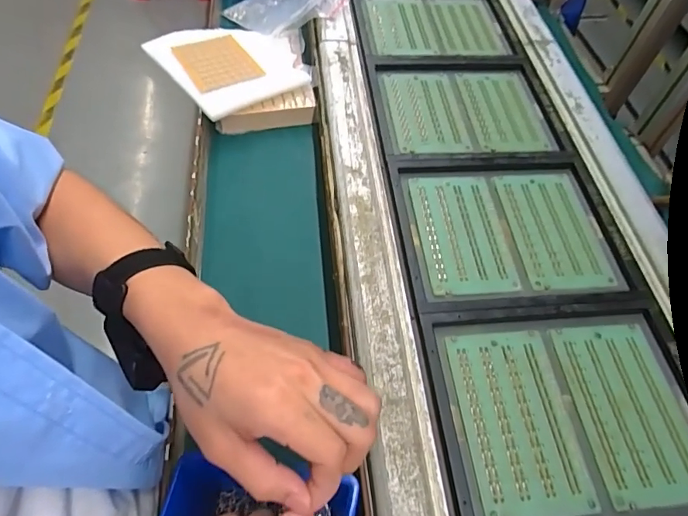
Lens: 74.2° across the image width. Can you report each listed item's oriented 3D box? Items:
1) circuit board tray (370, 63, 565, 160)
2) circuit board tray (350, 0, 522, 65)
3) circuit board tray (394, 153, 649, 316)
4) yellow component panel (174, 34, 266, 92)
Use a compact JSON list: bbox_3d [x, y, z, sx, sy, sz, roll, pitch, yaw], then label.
[{"bbox_3d":[0.143,-0.182,0.553,0.203,0.012,0.167,-3,58,-5],"label":"circuit board tray"},{"bbox_3d":[0.124,-0.329,0.644,0.217,0.015,0.182,-5,57,-7],"label":"circuit board tray"},{"bbox_3d":[0.162,-0.031,0.457,0.211,0.014,0.182,-3,58,-5],"label":"circuit board tray"},{"bbox_3d":[-0.167,-0.259,0.600,0.083,0.010,0.122,-25,62,-18],"label":"yellow component panel"}]

